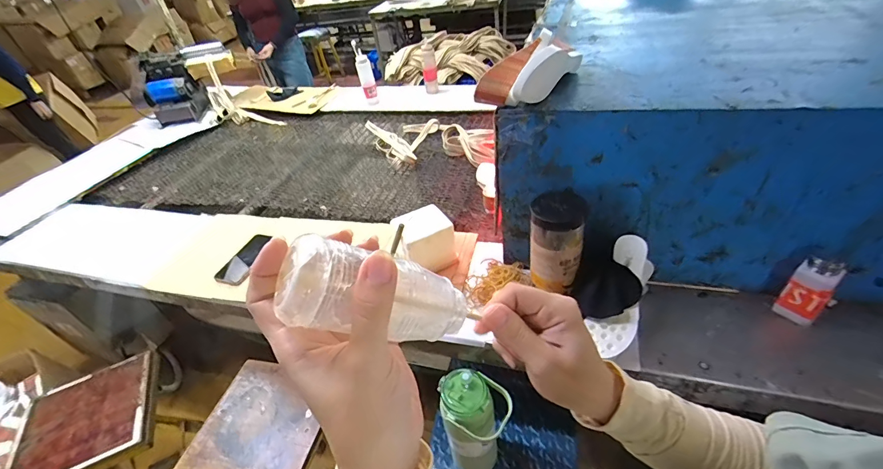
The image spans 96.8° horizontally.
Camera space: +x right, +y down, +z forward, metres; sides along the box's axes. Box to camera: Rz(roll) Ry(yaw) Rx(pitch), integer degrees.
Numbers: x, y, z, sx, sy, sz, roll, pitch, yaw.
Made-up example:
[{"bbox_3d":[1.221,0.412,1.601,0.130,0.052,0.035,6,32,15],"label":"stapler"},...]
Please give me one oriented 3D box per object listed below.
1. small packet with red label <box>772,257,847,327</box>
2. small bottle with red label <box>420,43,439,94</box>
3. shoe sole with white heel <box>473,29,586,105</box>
[{"bbox_3d":[0.601,0.092,0.642,0.060,0.125,0.023,20,48,30],"label":"small packet with red label"},{"bbox_3d":[-0.052,-0.690,1.659,0.058,0.190,0.070,-10,40,0],"label":"small bottle with red label"},{"bbox_3d":[0.157,-0.283,0.663,0.088,0.065,0.221,23,49,33],"label":"shoe sole with white heel"}]

